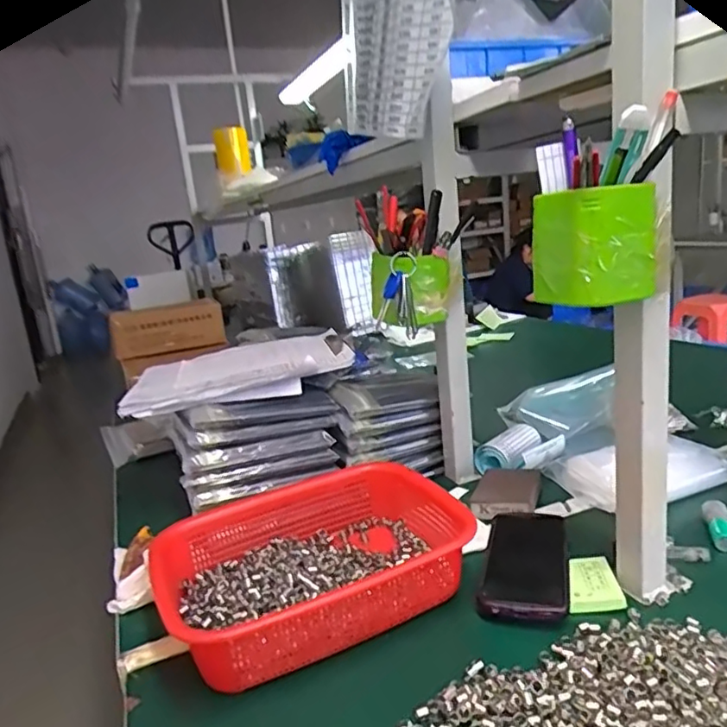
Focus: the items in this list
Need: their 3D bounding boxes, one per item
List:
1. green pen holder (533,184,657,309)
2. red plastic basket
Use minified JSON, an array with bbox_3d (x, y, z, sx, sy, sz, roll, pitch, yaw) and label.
[{"bbox_3d":[0.171,-0.086,0.430,0.074,0.078,0.061,-10,14,-16],"label":"green pen holder"},{"bbox_3d":[-0.036,0.193,0.574,0.302,0.079,0.213,-13,15,-23],"label":"red plastic basket"}]

